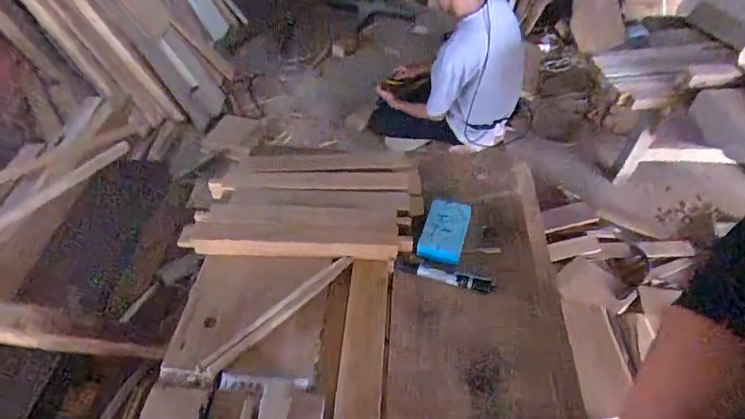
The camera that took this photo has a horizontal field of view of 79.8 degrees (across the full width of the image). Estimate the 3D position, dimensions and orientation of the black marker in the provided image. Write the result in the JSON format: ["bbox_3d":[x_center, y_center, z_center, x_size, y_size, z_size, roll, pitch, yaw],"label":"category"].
[{"bbox_3d":[0.098,0.091,0.608,0.135,0.011,0.017,11,49,11],"label":"black marker"}]

